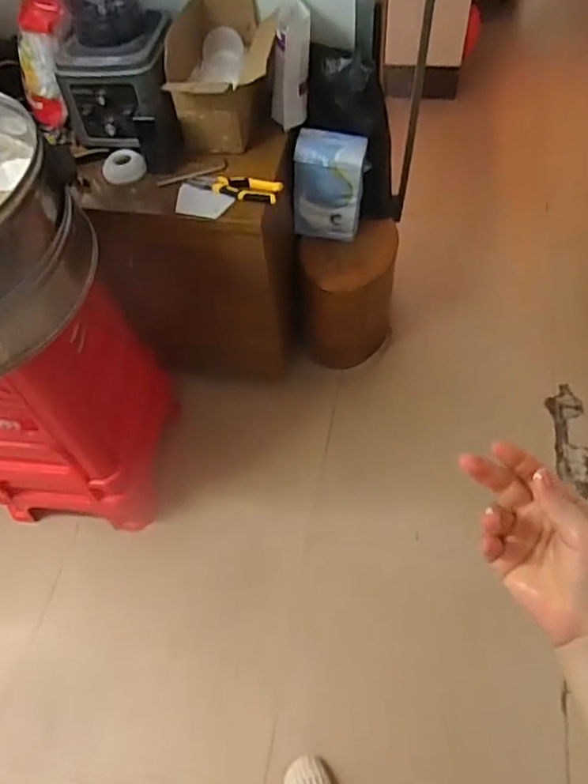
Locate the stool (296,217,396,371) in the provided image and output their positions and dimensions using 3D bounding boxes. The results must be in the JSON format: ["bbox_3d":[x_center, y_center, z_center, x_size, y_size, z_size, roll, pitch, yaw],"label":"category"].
[{"bbox_3d":[0.155,-0.247,1.659,0.254,0.352,0.216,-7,57,0],"label":"stool"}]

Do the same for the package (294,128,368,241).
[{"bbox_3d":[0.085,-0.489,1.441,0.164,0.253,0.083,7,58,9],"label":"package"}]

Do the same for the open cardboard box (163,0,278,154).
[{"bbox_3d":[-0.156,-0.663,1.271,0.245,0.201,0.241,0,58,5],"label":"open cardboard box"}]

